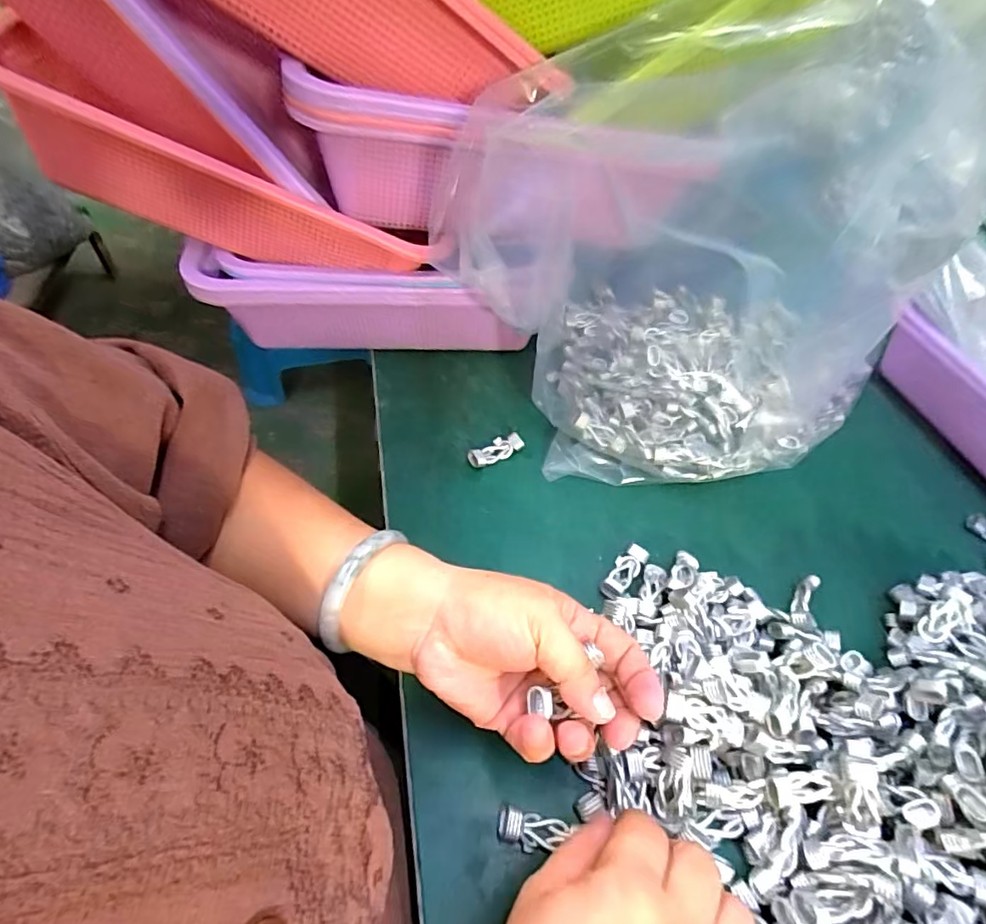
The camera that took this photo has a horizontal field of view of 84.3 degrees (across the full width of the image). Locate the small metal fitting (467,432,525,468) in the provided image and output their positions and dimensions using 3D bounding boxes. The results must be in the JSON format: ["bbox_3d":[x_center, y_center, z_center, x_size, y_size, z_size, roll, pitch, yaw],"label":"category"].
[{"bbox_3d":[0.001,-0.009,0.427,0.043,0.012,0.017,-24,57,-19],"label":"small metal fitting"}]

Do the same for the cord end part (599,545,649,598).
[{"bbox_3d":[0.089,0.075,0.369,0.016,0.009,0.046,29,58,19],"label":"cord end part"}]

